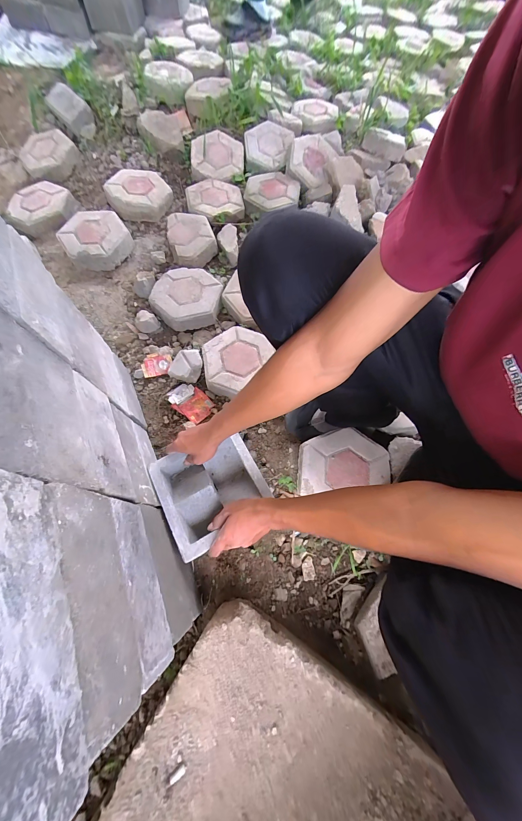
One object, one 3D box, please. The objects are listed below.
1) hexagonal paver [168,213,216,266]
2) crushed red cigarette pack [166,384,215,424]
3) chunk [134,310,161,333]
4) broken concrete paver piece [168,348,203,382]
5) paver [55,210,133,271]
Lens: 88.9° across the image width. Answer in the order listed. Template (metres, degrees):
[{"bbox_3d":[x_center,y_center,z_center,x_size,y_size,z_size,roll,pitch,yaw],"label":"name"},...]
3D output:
[{"bbox_3d":[-0.231,-0.572,0.887,0.147,0.060,0.208,-17,69,-9],"label":"hexagonal paver"},{"bbox_3d":[-0.188,-0.025,0.706,0.116,0.018,0.077,34,71,11],"label":"crushed red cigarette pack"},{"bbox_3d":[-0.333,-0.256,0.780,0.066,0.054,0.048,12,68,3],"label":"chunk"},{"bbox_3d":[-0.200,-0.119,0.717,0.086,0.062,0.075,2,68,-1],"label":"broken concrete paver piece"},{"bbox_3d":[-0.528,-0.548,0.852,0.196,0.071,0.206,-33,72,-14],"label":"paver"}]

